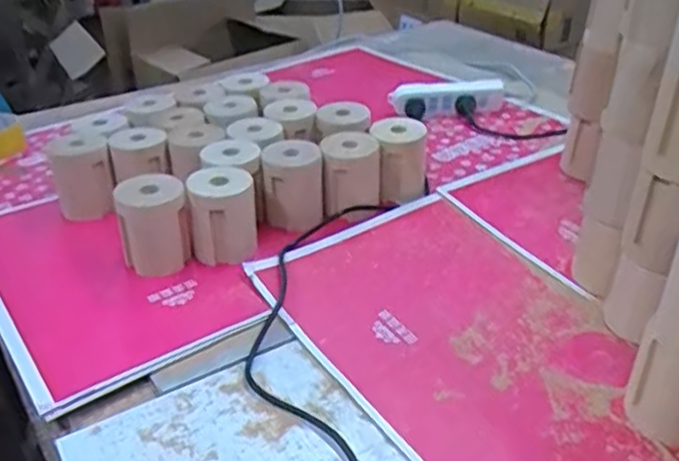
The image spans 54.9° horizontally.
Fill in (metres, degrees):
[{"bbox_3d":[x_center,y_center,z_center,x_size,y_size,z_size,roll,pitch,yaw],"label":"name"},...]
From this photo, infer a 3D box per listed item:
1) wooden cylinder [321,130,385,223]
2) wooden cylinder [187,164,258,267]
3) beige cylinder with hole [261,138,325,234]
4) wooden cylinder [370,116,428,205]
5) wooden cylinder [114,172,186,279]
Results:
[{"bbox_3d":[0.015,-0.068,0.873,0.077,0.099,0.076,-5,33,-4],"label":"wooden cylinder"},{"bbox_3d":[-0.141,-0.017,0.803,0.078,0.101,0.076,-6,33,-8],"label":"wooden cylinder"},{"bbox_3d":[-0.060,-0.062,0.860,0.076,0.090,0.079,-2,33,-2],"label":"beige cylinder with hole"},{"bbox_3d":[0.083,-0.094,0.909,0.076,0.098,0.082,2,33,5],"label":"wooden cylinder"},{"bbox_3d":[-0.224,-0.006,0.787,0.079,0.108,0.064,-16,35,-21],"label":"wooden cylinder"}]

